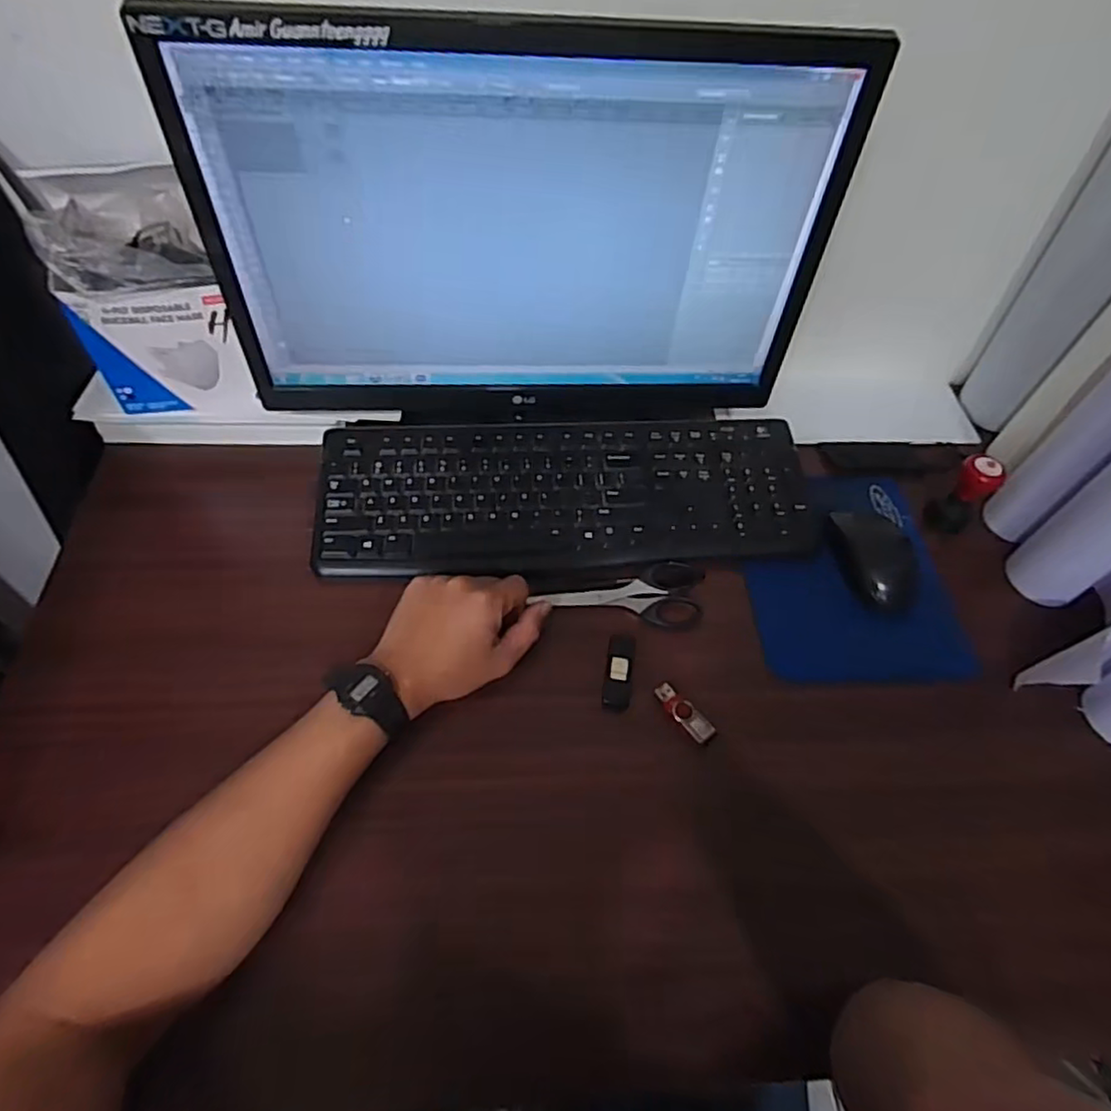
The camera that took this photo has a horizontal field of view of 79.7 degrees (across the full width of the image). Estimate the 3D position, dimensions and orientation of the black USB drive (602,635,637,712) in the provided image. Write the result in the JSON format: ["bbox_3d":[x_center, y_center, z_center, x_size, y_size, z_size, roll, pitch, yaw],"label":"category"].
[{"bbox_3d":[0.051,0.090,0.526,0.021,0.004,0.061,10,55,2],"label":"black USB drive"}]

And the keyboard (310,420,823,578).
[{"bbox_3d":[0.014,-0.058,0.609,0.441,0.026,0.156,-1,56,-6],"label":"keyboard"}]

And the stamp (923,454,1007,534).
[{"bbox_3d":[0.379,-0.057,0.614,0.035,0.073,0.041,-35,65,-25],"label":"stamp"}]

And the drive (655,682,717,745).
[{"bbox_3d":[0.099,0.119,0.507,0.019,0.007,0.055,-30,63,-23],"label":"drive"}]

